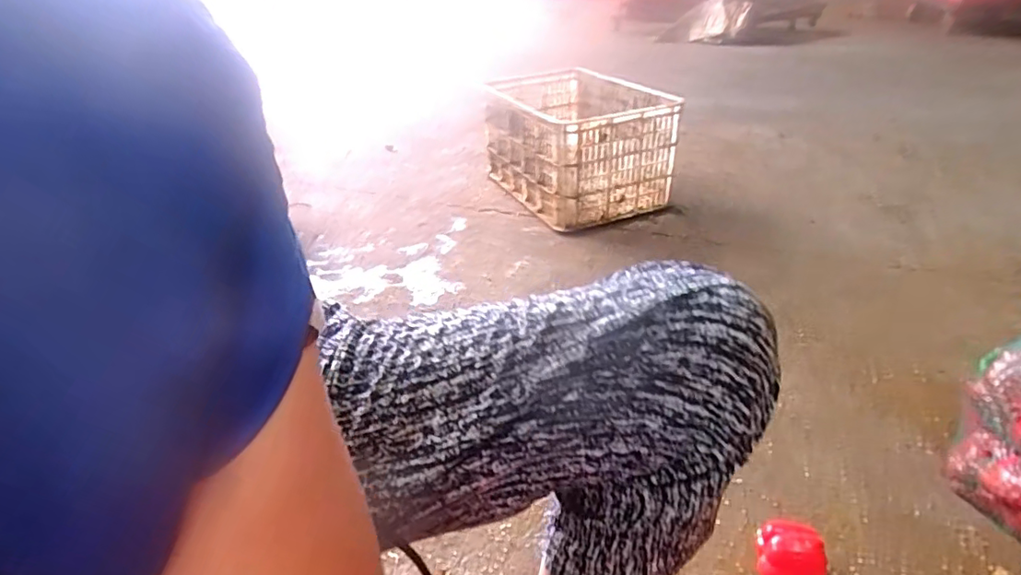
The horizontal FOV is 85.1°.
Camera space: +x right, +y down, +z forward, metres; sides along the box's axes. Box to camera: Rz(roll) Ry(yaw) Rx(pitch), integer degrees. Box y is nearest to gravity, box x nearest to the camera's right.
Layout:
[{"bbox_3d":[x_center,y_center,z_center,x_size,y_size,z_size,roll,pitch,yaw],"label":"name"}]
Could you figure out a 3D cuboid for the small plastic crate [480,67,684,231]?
[{"bbox_3d":[0.157,-0.384,1.505,0.330,0.291,0.489,-17,34,-23],"label":"small plastic crate"}]

